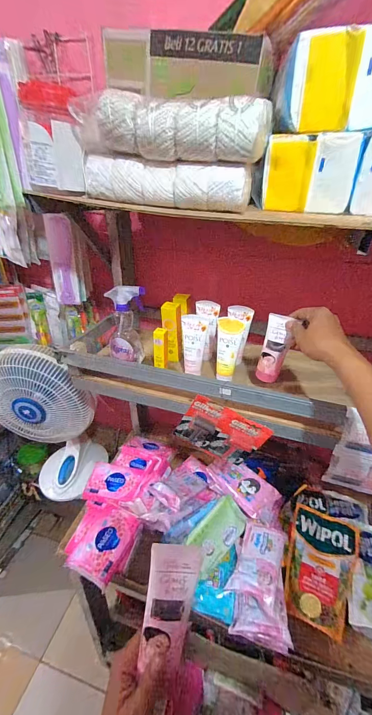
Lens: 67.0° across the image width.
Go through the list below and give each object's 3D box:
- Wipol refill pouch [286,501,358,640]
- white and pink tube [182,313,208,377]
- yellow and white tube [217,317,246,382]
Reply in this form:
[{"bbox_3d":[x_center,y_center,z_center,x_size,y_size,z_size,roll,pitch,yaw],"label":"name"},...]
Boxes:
[{"bbox_3d":[0.313,0.471,0.648,0.140,0.046,0.222,16,33,21],"label":"Wipol refill pouch"},{"bbox_3d":[0.017,-0.027,0.621,0.054,0.127,0.042,3,31,1],"label":"white and pink tube"},{"bbox_3d":[0.090,-0.017,0.611,0.054,0.139,0.026,10,32,12],"label":"yellow and white tube"}]

